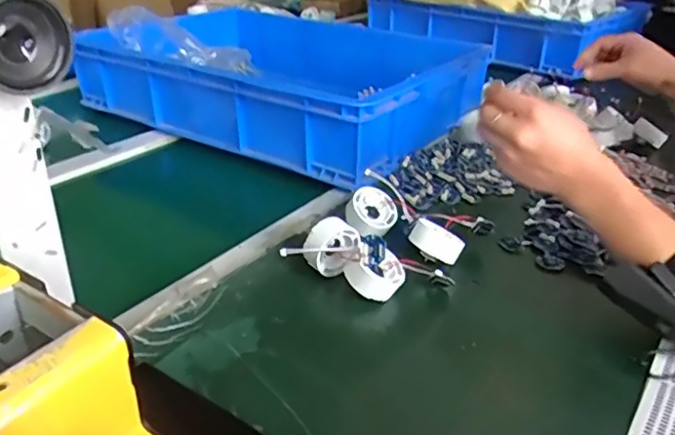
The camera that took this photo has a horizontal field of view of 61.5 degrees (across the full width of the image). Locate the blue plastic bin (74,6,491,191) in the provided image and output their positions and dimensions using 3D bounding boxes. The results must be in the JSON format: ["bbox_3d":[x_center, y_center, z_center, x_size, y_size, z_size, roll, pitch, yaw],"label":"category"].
[{"bbox_3d":[-0.076,-0.242,0.964,0.552,0.161,0.449,21,35,31],"label":"blue plastic bin"}]

